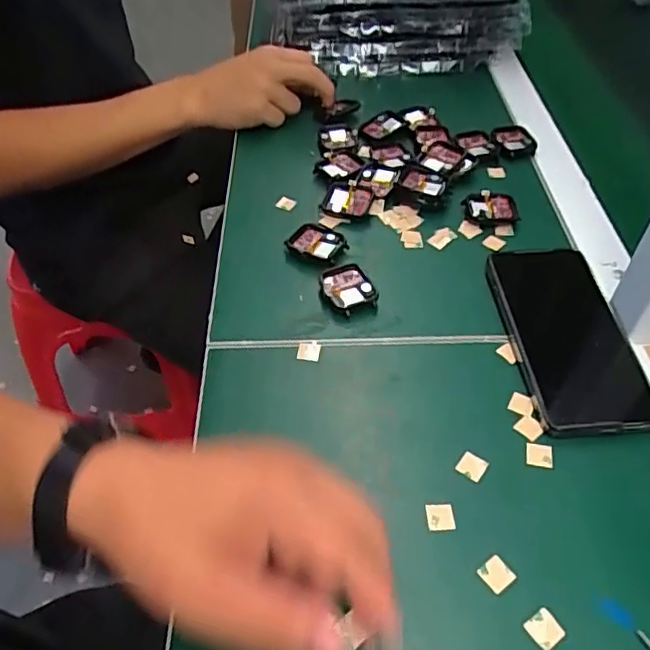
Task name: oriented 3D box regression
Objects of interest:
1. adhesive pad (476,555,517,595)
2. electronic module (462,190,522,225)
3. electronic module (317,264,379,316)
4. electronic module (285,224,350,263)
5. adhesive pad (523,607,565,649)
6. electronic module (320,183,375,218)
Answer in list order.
[{"bbox_3d":[0.093,0.135,0.324,0.015,0.004,0.015,-29,54,-23],"label":"adhesive pad"},{"bbox_3d":[0.147,-0.103,0.531,0.046,0.012,0.037,4,48,3],"label":"electronic module"},{"bbox_3d":[0.017,-0.028,0.462,0.035,0.012,0.043,-20,51,-17],"label":"electronic module"},{"bbox_3d":[-0.005,-0.069,0.500,0.046,0.007,0.037,25,53,21],"label":"electronic module"},{"bbox_3d":[0.112,0.155,0.305,0.015,0.004,0.016,-27,54,-23],"label":"adhesive pad"},{"bbox_3d":[0.020,-0.112,0.537,0.044,0.014,0.032,13,49,11],"label":"electronic module"}]

